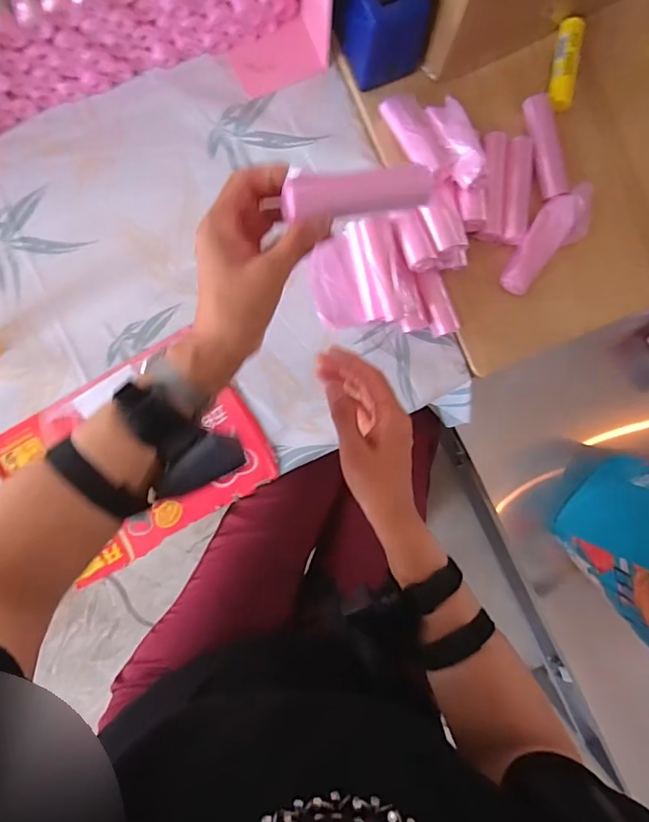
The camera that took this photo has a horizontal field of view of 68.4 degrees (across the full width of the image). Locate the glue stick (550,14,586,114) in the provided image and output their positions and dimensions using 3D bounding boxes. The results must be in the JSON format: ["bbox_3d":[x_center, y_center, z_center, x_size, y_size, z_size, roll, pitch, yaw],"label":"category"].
[{"bbox_3d":[0.284,-0.410,0.565,0.029,0.021,0.108,10,90,-2],"label":"glue stick"}]

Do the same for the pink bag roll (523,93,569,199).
[{"bbox_3d":[0.261,-0.311,0.570,0.035,0.025,0.121,-12,90,-2],"label":"pink bag roll"}]

